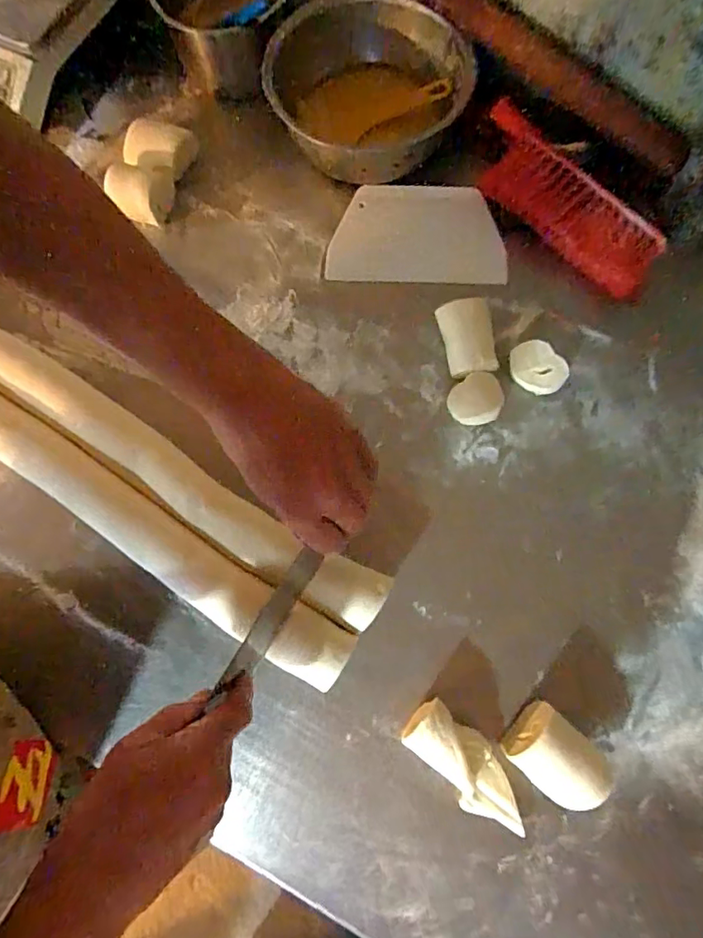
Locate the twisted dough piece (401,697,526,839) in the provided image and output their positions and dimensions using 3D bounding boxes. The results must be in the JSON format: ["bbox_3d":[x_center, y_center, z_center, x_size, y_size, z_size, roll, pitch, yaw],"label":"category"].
[{"bbox_3d":[0.092,0.236,0.411,0.046,0.028,0.113,-43,78,-8],"label":"twisted dough piece"}]

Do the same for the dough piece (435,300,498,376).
[{"bbox_3d":[0.111,-0.125,0.502,0.043,0.040,0.071,-11,76,-1],"label":"dough piece"}]

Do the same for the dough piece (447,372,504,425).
[{"bbox_3d":[0.118,-0.067,0.496,0.048,0.024,0.044,-3,76,1],"label":"dough piece"}]

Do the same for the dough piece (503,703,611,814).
[{"bbox_3d":[0.158,0.225,0.410,0.080,0.036,0.053,43,81,11],"label":"dough piece"}]

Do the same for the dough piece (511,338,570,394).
[{"bbox_3d":[0.178,-0.097,0.501,0.037,0.027,0.054,-38,78,-7],"label":"dough piece"}]

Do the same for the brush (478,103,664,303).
[{"bbox_3d":[0.214,-0.269,0.529,0.232,0.043,0.077,43,81,11],"label":"brush"}]

